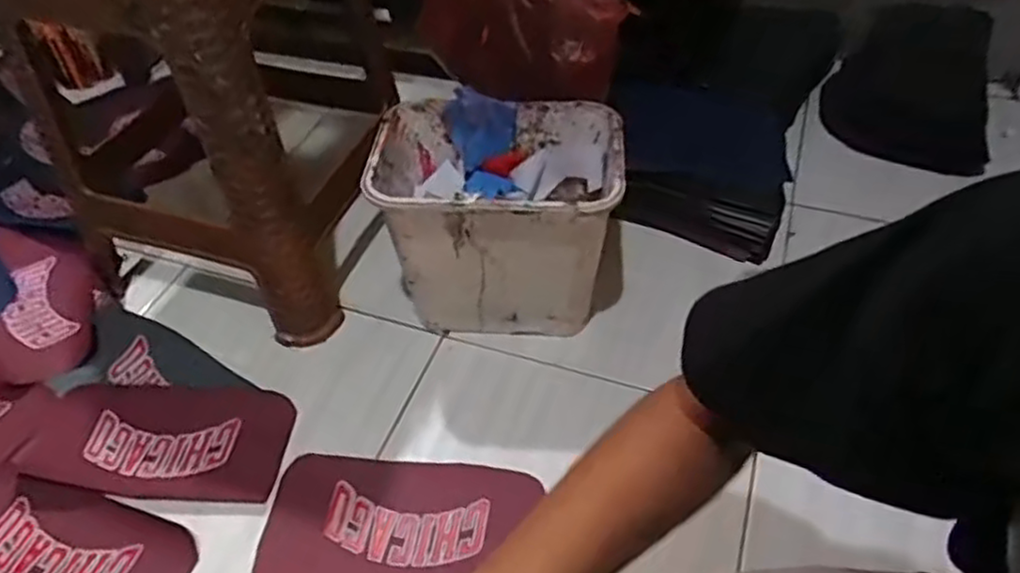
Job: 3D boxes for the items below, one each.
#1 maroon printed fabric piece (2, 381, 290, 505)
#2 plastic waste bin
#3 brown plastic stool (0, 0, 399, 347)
[{"bbox_3d":[-0.402,0.173,0.830,0.293,0.011,0.144,3,47,4],"label":"maroon printed fabric piece"},{"bbox_3d":[-0.014,-0.070,0.878,0.277,0.243,0.188,5,49,7],"label":"plastic waste bin"},{"bbox_3d":[-0.353,-0.227,0.890,0.328,0.468,0.337,11,50,12],"label":"brown plastic stool"}]

